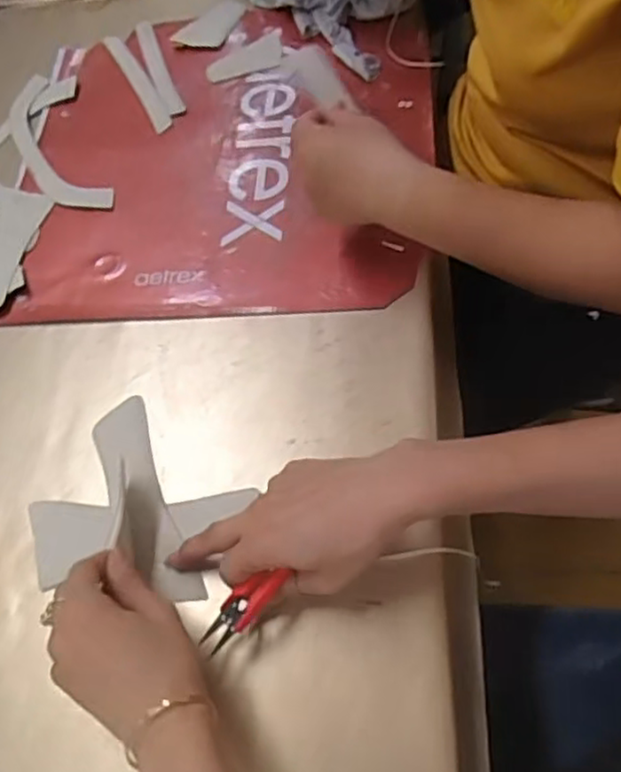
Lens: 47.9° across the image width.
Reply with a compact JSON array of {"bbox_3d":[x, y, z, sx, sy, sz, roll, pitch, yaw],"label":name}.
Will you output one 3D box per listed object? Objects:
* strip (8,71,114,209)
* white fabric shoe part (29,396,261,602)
[{"bbox_3d":[-0.261,-0.240,0.701,0.059,0.005,0.225,-27,62,-11],"label":"strip"},{"bbox_3d":[-0.121,0.085,0.477,0.136,0.033,0.130,-2,60,3],"label":"white fabric shoe part"}]

